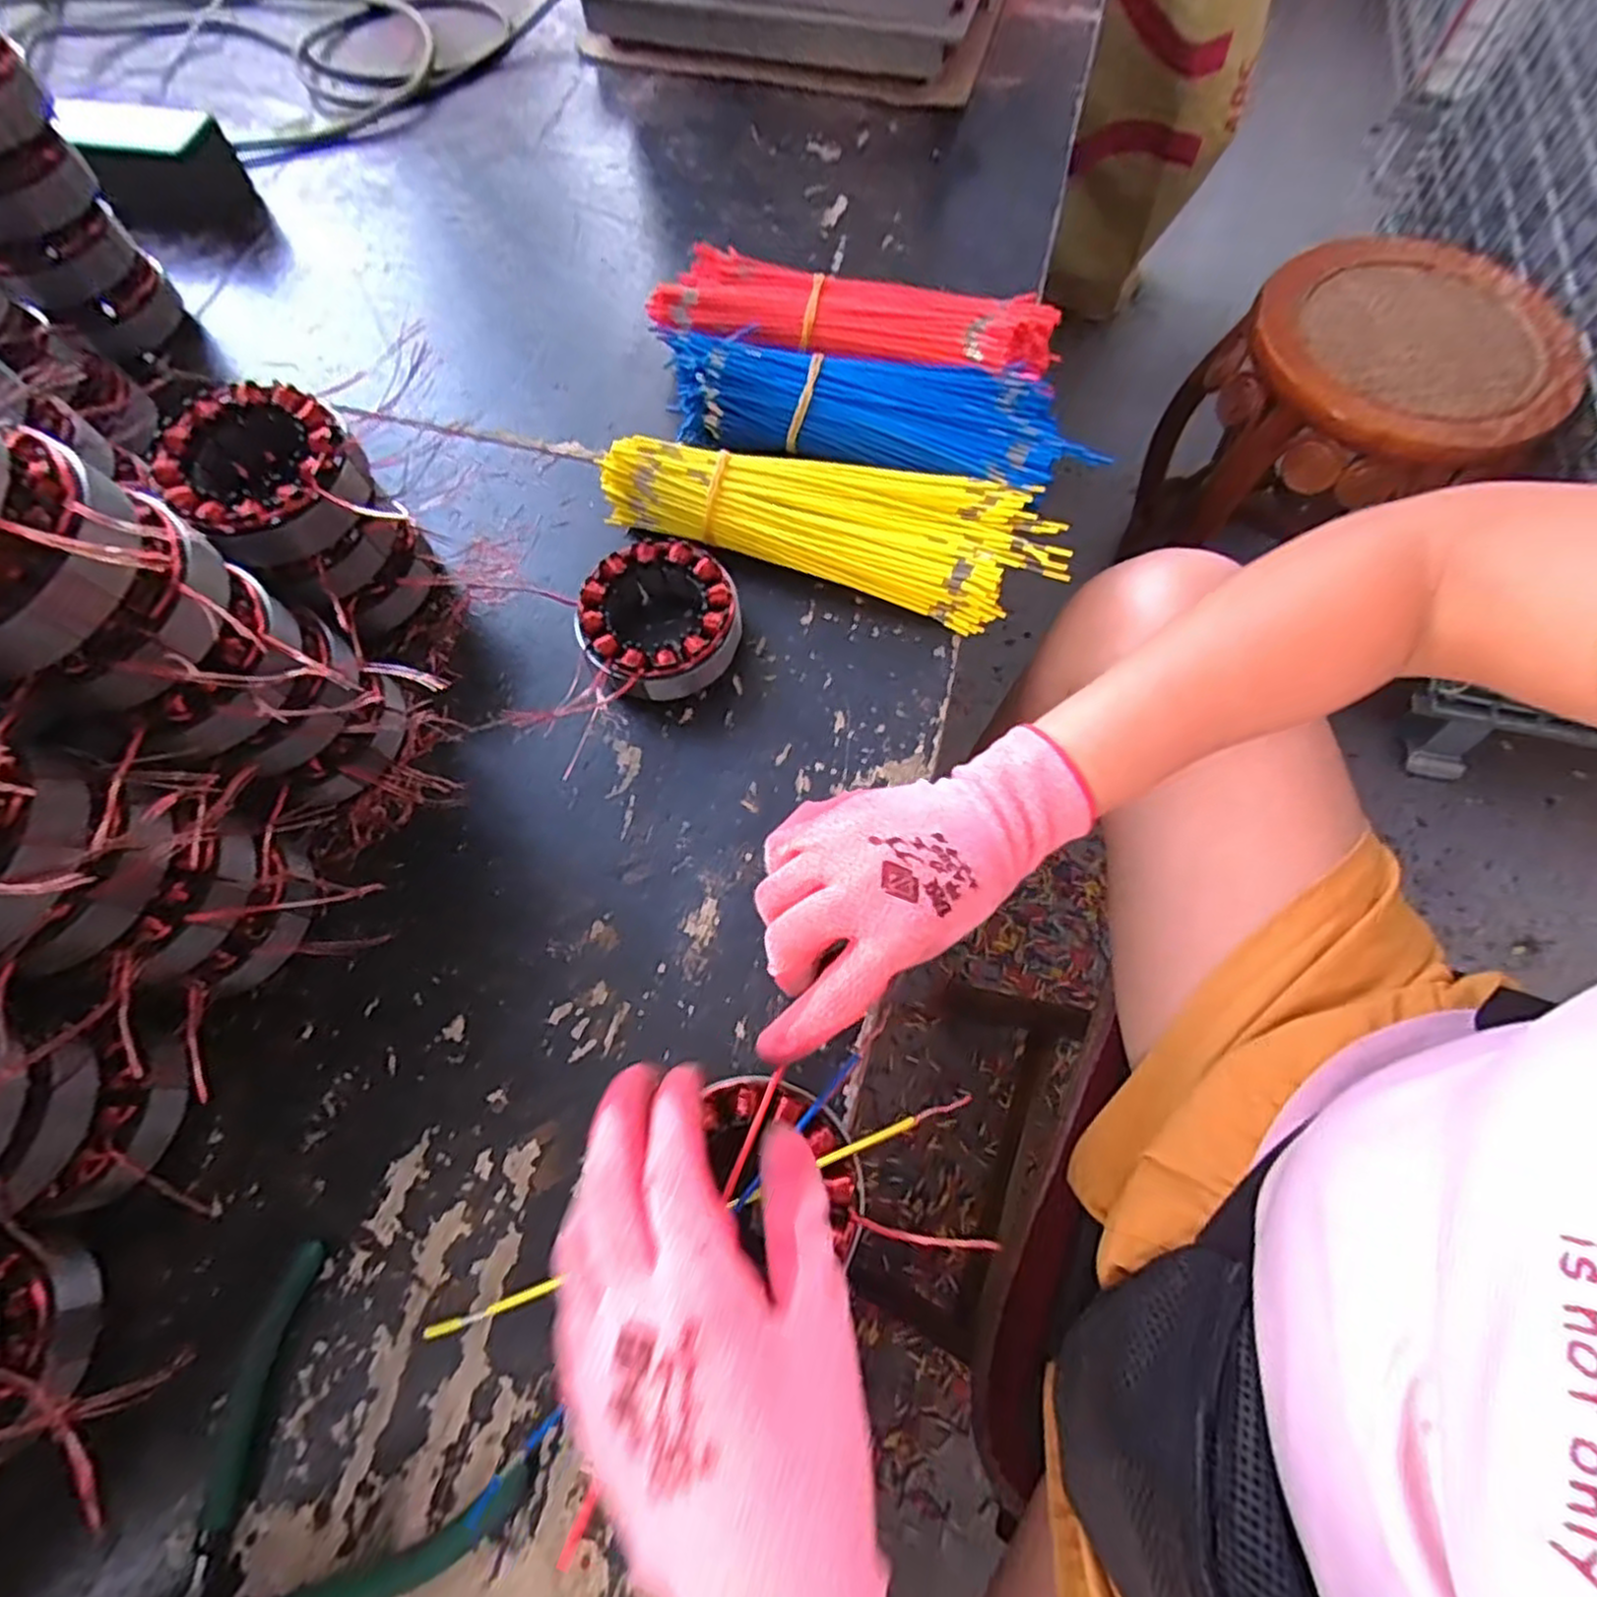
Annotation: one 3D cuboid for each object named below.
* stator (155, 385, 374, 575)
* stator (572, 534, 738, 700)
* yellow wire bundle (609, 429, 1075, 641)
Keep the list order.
[{"bbox_3d":[-0.258,-0.158,0.367,0.089,0.037,0.086,-6,68,-3],"label":"stator"},{"bbox_3d":[-0.077,-0.099,0.422,0.087,0.040,0.088,-11,69,-5],"label":"stator"},{"bbox_3d":[0.020,-0.164,0.445,0.265,0.042,0.082,13,69,5],"label":"yellow wire bundle"}]

